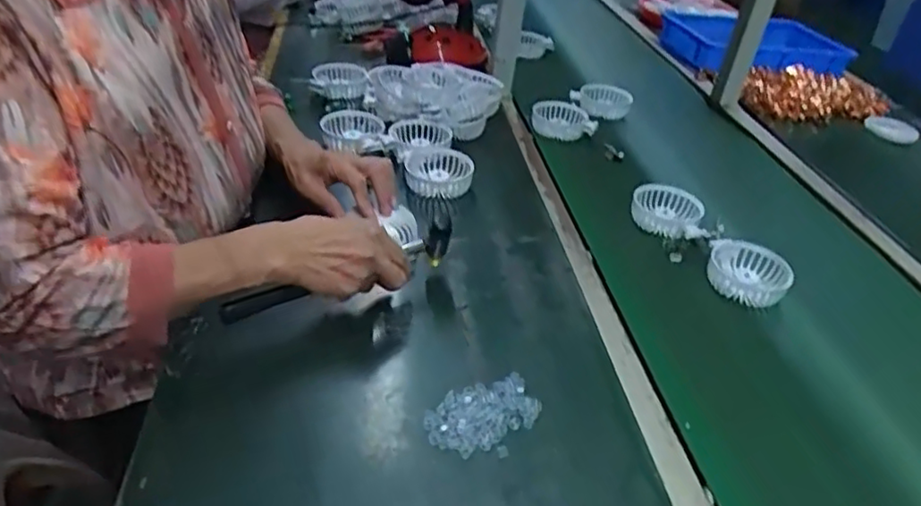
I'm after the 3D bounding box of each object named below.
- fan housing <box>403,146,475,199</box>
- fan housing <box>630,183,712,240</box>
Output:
[{"bbox_3d":[-0.028,-0.111,0.869,0.089,0.035,0.091,7,36,-1],"label":"fan housing"},{"bbox_3d":[0.276,-0.055,0.851,0.096,0.034,0.097,16,37,12],"label":"fan housing"}]

